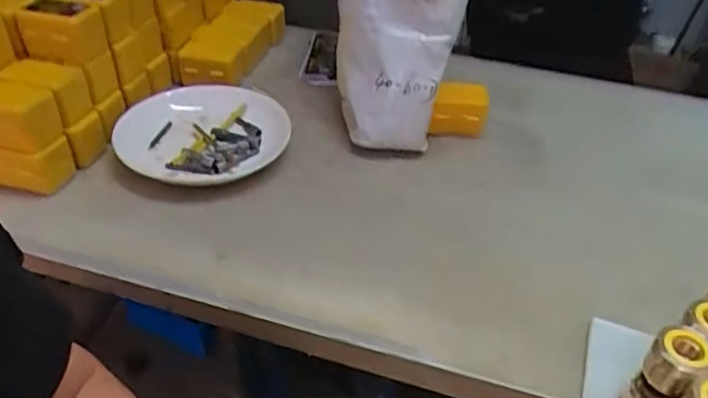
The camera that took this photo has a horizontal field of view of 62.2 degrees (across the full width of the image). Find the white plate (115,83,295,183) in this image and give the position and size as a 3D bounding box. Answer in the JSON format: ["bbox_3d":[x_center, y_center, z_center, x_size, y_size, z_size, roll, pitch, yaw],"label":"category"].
[{"bbox_3d":[-0.182,-0.086,0.721,0.196,0.036,0.196,3,39,-2],"label":"white plate"}]

